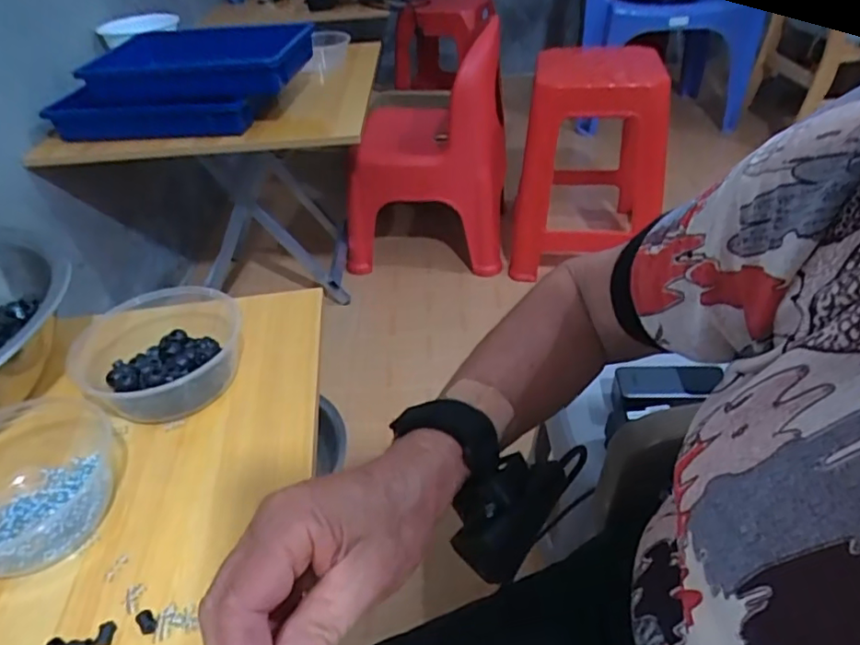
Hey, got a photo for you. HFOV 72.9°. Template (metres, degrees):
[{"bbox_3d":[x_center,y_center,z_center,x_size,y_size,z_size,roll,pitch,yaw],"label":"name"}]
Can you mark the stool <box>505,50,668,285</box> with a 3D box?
[{"bbox_3d":[0.382,-0.408,1.454,0.329,0.474,0.329,2,39,8],"label":"stool"}]

